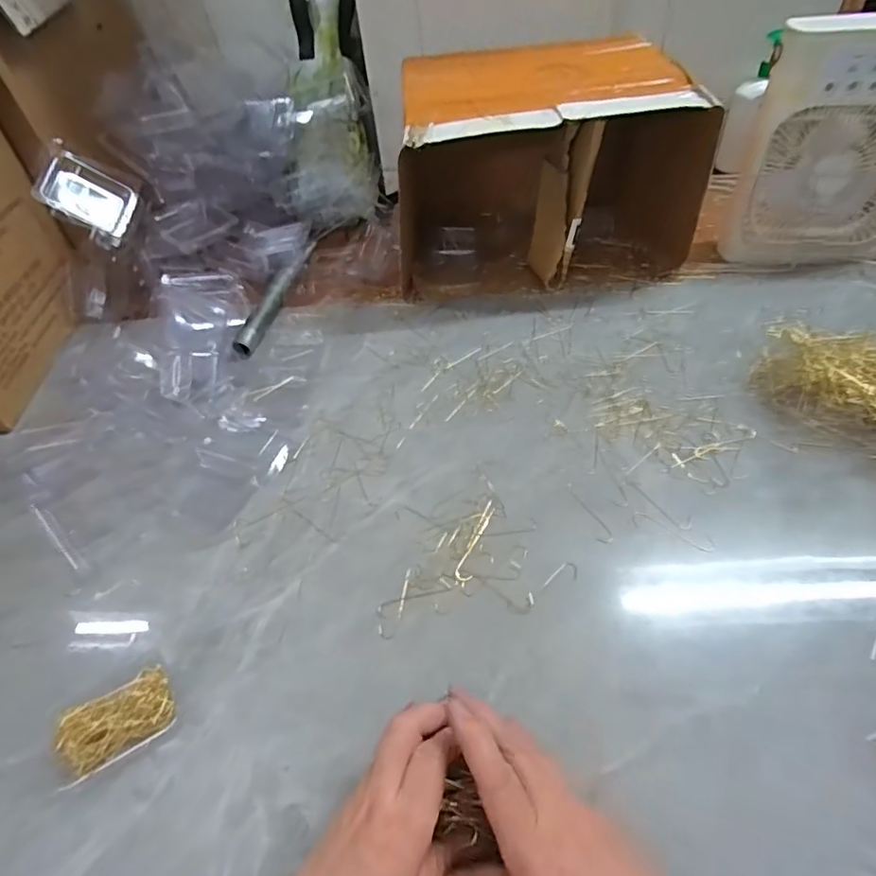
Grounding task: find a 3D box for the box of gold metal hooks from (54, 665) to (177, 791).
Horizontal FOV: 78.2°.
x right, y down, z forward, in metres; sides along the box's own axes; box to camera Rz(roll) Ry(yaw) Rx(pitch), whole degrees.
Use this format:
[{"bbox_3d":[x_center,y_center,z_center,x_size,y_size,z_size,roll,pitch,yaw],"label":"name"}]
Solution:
[{"bbox_3d":[-0.213,0.189,0.356,0.074,0.025,0.039,-26,50,-18],"label":"box of gold metal hooks"}]

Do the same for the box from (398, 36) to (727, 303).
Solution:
[{"bbox_3d":[0.119,-0.349,0.695,0.354,0.220,0.242,-7,47,0],"label":"box"}]

